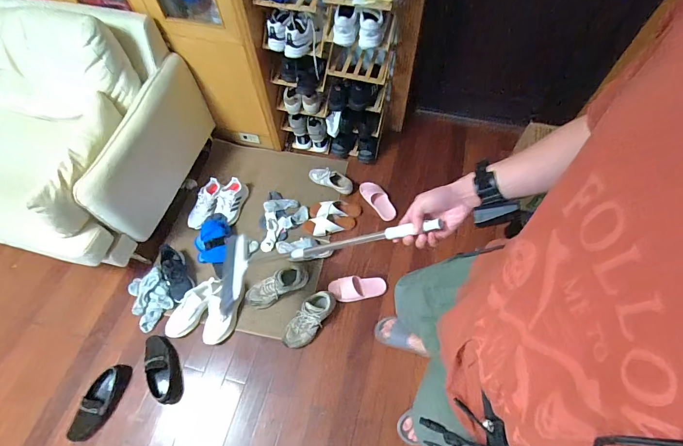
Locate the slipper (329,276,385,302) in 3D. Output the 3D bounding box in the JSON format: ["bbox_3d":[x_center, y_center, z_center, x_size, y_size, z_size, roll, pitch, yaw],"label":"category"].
[{"bbox_3d":[0.072,0.289,1.540,0.252,0.061,0.098,-5,60,-1],"label":"slipper"}]

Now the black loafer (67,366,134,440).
[{"bbox_3d":[-0.954,0.707,1.365,0.113,0.064,0.281,12,61,9],"label":"black loafer"}]

